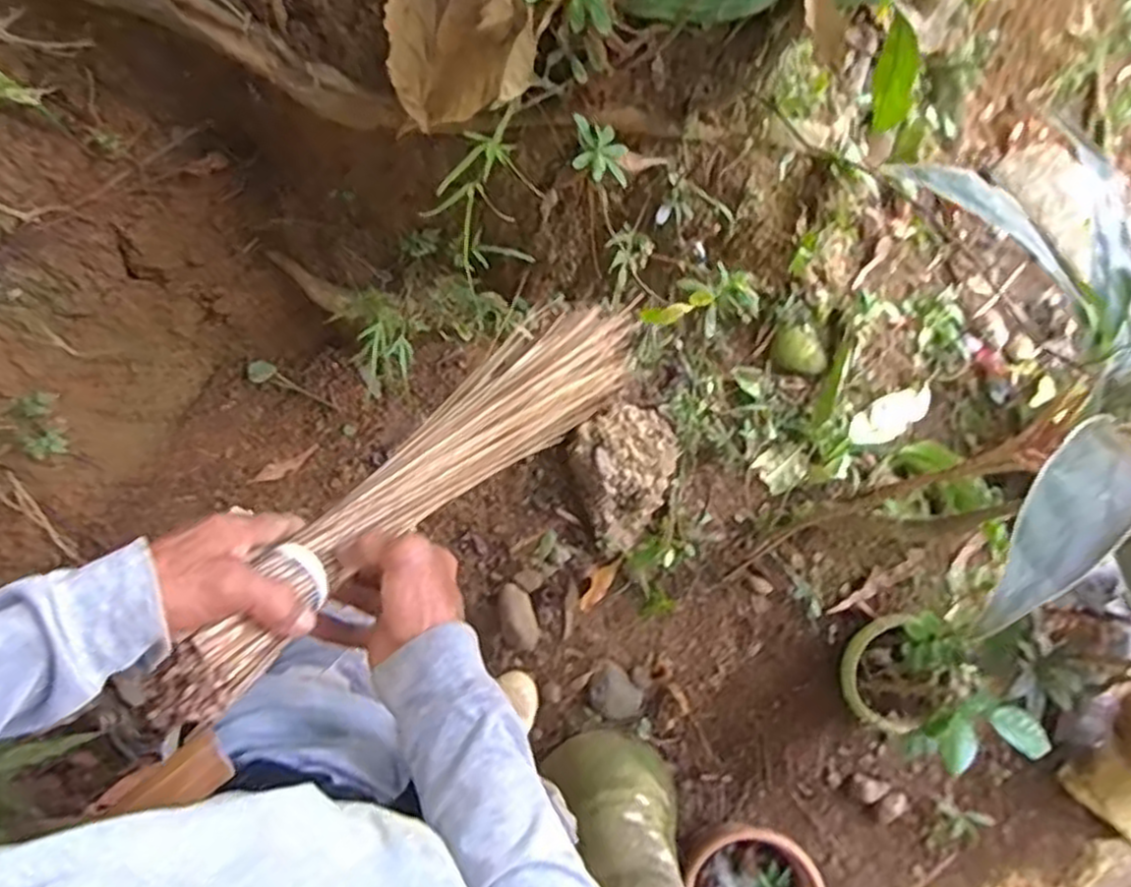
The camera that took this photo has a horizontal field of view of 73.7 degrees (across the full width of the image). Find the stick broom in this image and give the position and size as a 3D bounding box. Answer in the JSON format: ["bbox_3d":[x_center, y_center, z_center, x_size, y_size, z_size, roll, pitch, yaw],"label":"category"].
[{"bbox_3d":[-0.085,-0.001,0.694,0.091,0.702,0.058,31,121,8],"label":"stick broom"}]

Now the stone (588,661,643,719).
[{"bbox_3d":[0.081,0.417,1.256,0.077,0.043,0.099,-44,80,-8],"label":"stone"}]

